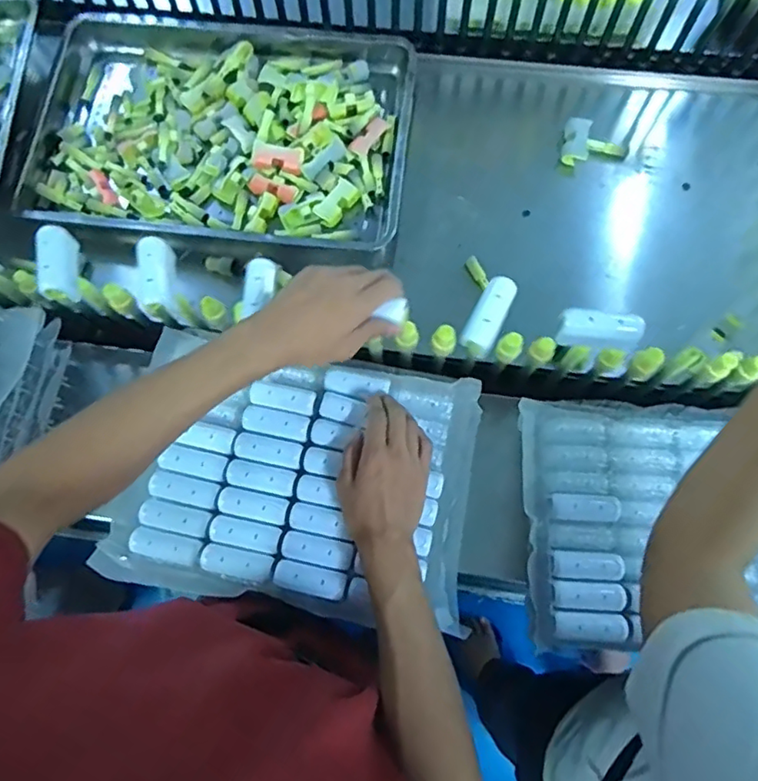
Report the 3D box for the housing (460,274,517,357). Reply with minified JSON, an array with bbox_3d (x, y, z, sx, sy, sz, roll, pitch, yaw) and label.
[{"bbox_3d":[0.112,-0.075,0.588,0.031,0.030,0.081,28,75,8],"label":"housing"}]

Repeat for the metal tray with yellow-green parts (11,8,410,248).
[{"bbox_3d":[-0.244,-0.426,0.939,0.578,0.049,0.405,6,73,2],"label":"metal tray with yellow-green parts"}]

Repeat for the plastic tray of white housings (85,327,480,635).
[{"bbox_3d":[-0.084,0.099,0.659,0.366,0.044,0.276,8,74,3],"label":"plastic tray of white housings"}]

